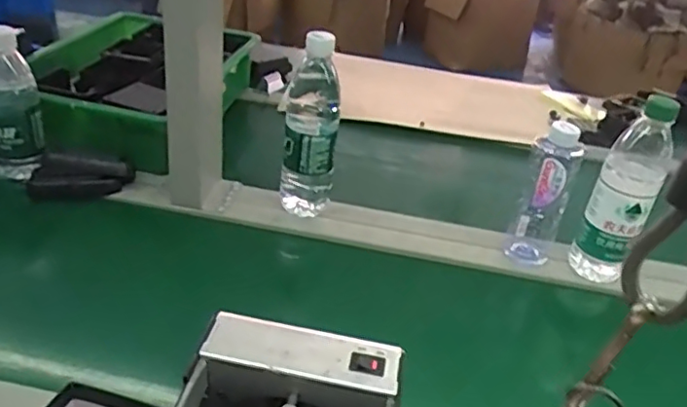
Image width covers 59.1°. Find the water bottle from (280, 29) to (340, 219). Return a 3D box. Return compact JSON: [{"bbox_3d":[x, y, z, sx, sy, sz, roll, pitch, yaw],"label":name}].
[{"bbox_3d":[-0.040,-0.097,0.744,0.061,0.231,0.070,3,32,-7],"label":"water bottle"}]

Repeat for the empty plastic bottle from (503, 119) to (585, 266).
[{"bbox_3d":[0.238,-0.010,0.720,0.052,0.171,0.049,21,34,20],"label":"empty plastic bottle"}]

